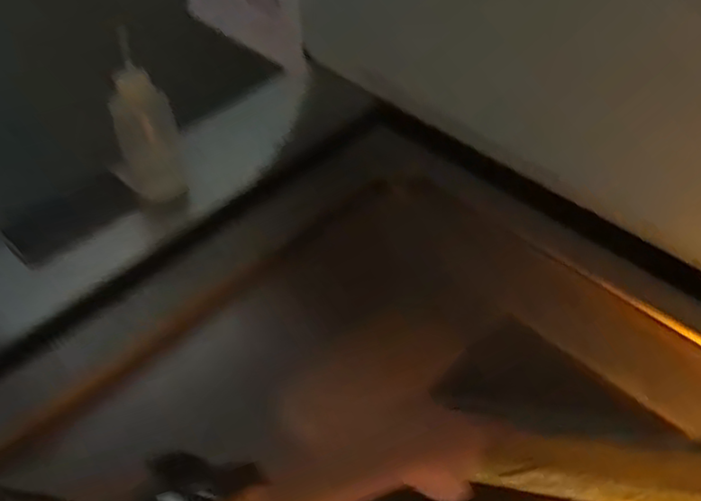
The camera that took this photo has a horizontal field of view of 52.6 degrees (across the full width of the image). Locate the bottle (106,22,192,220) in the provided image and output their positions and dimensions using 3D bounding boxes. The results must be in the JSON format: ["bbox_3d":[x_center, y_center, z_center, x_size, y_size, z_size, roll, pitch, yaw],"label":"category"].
[{"bbox_3d":[-0.257,-0.143,0.895,0.083,0.273,0.083,-18,50,-16],"label":"bottle"}]

